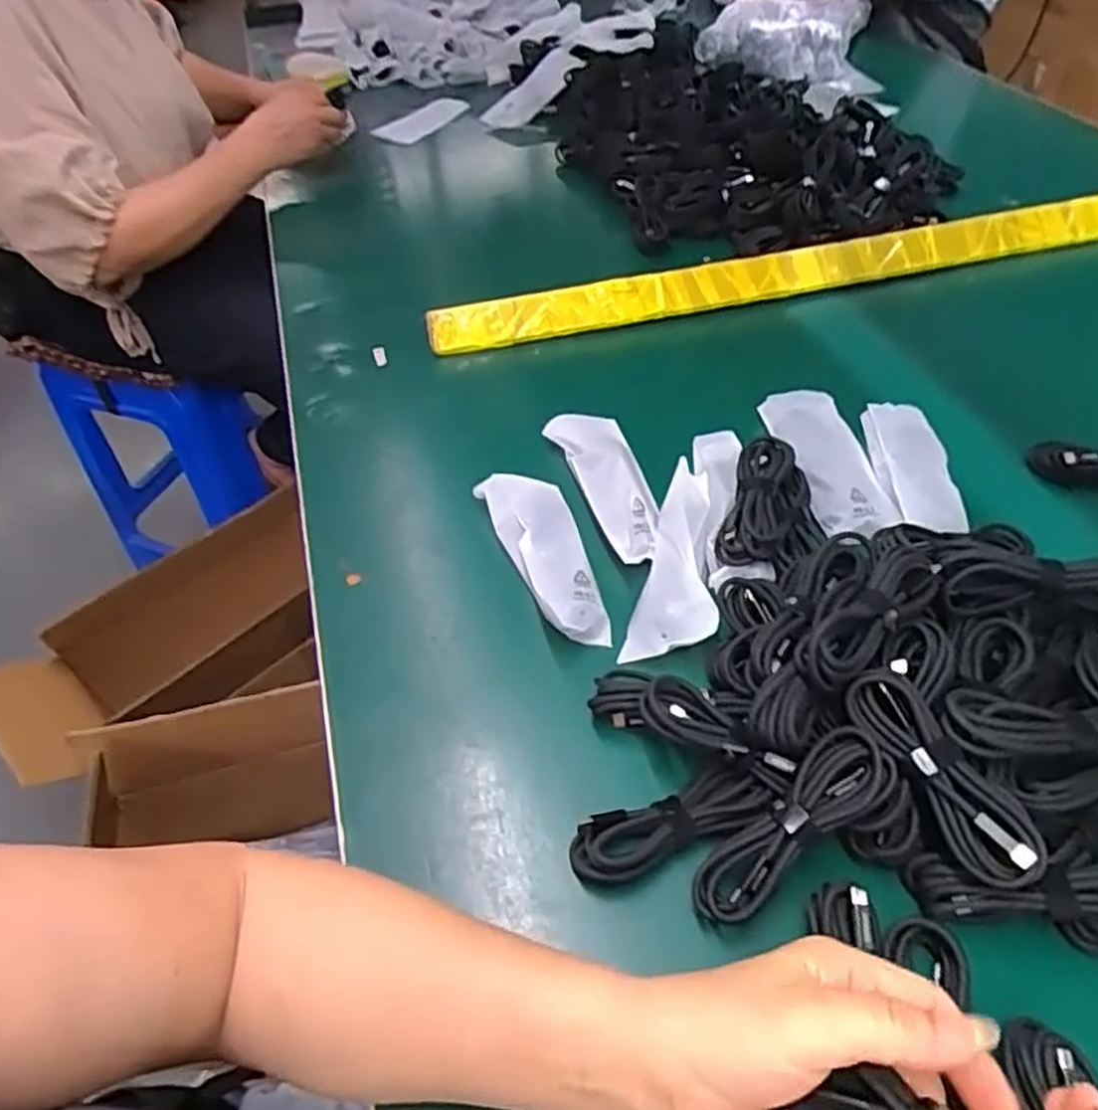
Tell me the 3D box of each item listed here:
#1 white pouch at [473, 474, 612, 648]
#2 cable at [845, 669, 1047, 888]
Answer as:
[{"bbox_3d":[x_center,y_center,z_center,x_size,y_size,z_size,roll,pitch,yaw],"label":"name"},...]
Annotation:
[{"bbox_3d":[-0.002,-0.004,0.516,0.047,0.029,0.146,-19,49,-12],"label":"white pouch"},{"bbox_3d":[0.180,0.100,0.354,0.030,0.028,0.102,-26,51,-17],"label":"cable"}]

